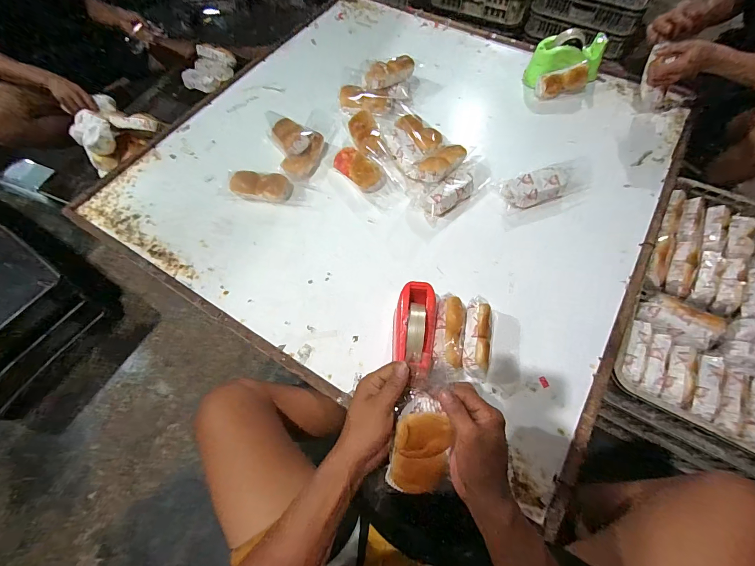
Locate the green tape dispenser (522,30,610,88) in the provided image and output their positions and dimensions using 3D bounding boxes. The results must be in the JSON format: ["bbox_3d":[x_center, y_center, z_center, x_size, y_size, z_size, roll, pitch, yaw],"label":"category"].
[{"bbox_3d":[0.547,-0.646,0.996,0.217,0.112,0.099,-8,63,-5],"label":"green tape dispenser"}]

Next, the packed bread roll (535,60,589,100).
[{"bbox_3d":[0.538,-0.584,0.995,0.153,0.076,0.039,-17,30,-2],"label":"packed bread roll"}]

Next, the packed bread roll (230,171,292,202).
[{"bbox_3d":[-0.275,-0.230,0.817,0.142,0.040,0.065,2,62,-16],"label":"packed bread roll"}]

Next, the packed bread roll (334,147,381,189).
[{"bbox_3d":[-0.047,-0.280,0.848,0.132,0.045,0.074,32,67,14],"label":"packed bread roll"}]

